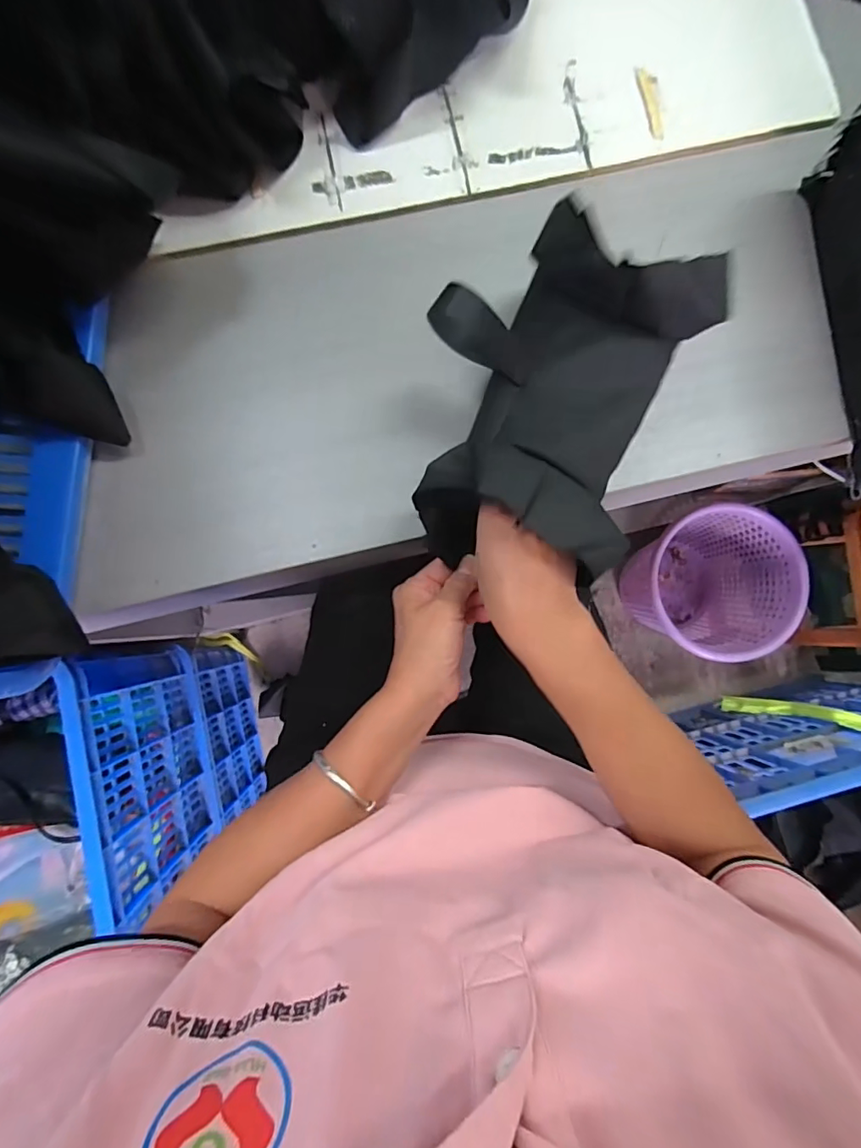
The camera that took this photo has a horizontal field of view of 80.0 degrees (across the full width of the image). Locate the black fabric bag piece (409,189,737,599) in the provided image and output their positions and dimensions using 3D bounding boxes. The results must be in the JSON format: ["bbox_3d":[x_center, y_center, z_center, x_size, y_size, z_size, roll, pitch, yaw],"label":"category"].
[{"bbox_3d":[0.076,-0.117,0.367,0.168,0.110,0.216,23,84,-1],"label":"black fabric bag piece"}]

